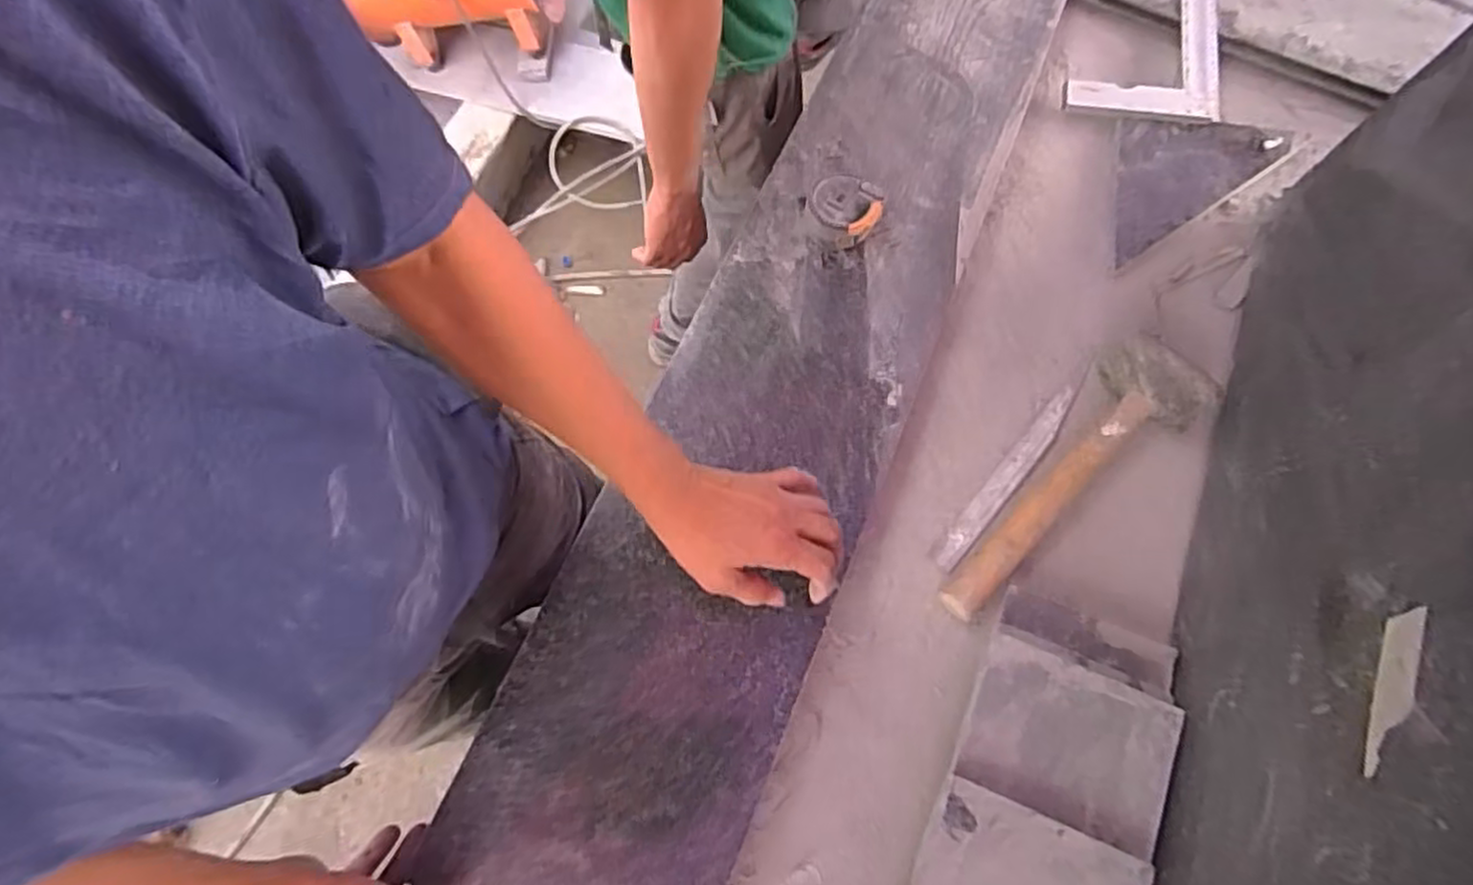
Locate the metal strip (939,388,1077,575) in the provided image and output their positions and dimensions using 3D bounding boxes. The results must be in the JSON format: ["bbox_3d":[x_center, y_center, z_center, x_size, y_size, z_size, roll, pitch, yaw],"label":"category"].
[{"bbox_3d":[0.258,0.031,0.694,0.023,0.004,0.225,40,73,12],"label":"metal strip"}]

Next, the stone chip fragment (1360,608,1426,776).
[{"bbox_3d":[0.361,0.135,0.403,0.005,0.028,0.093,24,71,7],"label":"stone chip fragment"}]

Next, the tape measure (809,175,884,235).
[{"bbox_3d":[0.106,-0.228,0.722,0.067,0.043,0.067,29,71,8],"label":"tape measure"}]

